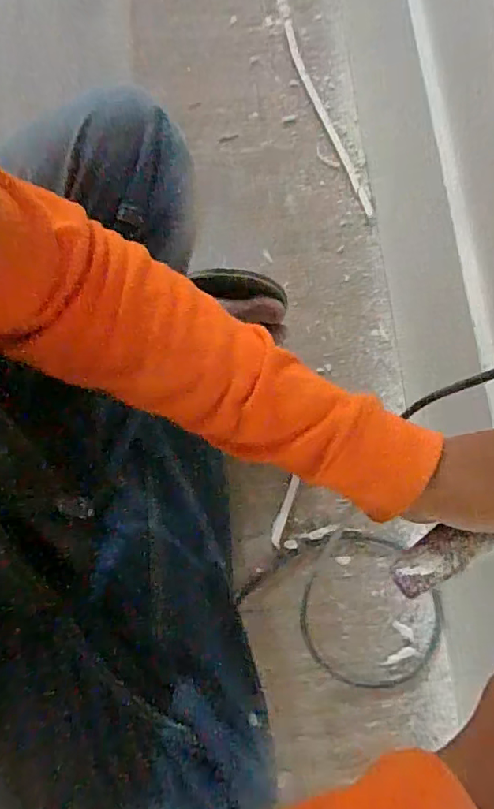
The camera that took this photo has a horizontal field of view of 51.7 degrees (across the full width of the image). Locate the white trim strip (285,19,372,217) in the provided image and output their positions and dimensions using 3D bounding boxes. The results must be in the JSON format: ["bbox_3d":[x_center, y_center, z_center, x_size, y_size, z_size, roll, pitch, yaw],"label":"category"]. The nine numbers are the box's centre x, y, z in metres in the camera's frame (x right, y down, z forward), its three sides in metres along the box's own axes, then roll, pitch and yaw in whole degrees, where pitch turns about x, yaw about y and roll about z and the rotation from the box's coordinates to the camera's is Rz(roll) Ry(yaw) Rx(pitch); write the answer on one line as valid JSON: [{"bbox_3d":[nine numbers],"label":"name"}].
[{"bbox_3d":[0.109,-0.400,0.707,0.019,0.012,0.318,-19,78,-5],"label":"white trim strip"}]

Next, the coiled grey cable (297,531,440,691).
[{"bbox_3d":[0.142,0.234,0.572,0.151,0.010,0.152,0,79,-3],"label":"coiled grey cable"}]

